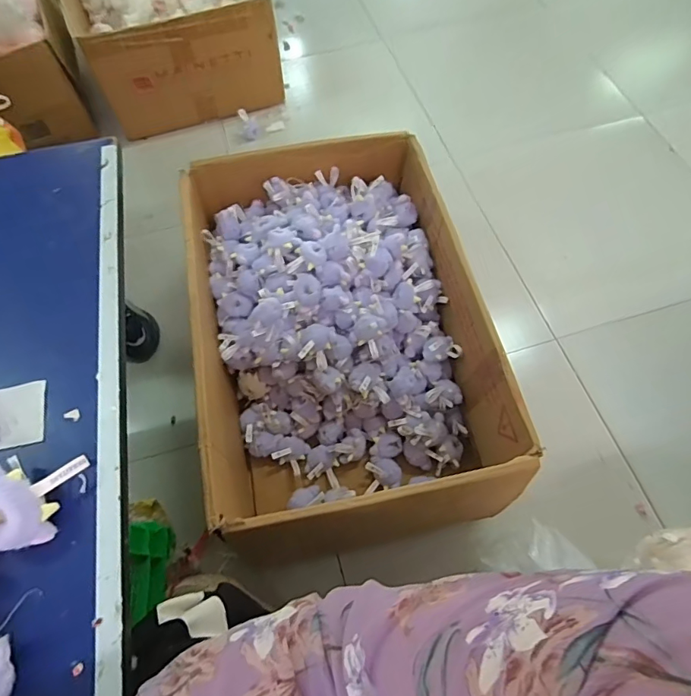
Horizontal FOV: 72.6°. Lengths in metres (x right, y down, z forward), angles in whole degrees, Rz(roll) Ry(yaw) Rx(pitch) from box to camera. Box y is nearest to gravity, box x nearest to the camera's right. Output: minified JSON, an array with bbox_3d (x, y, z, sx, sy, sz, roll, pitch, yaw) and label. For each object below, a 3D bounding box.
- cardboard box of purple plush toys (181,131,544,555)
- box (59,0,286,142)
[{"bbox_3d":[-0.012,-0.034,0.919,0.490,0.283,0.741,-8,63,-3],"label":"cardboard box of purple plush toys"},{"bbox_3d":[-0.512,-0.960,1.396,0.535,0.272,0.558,-22,65,-10],"label":"box"}]

